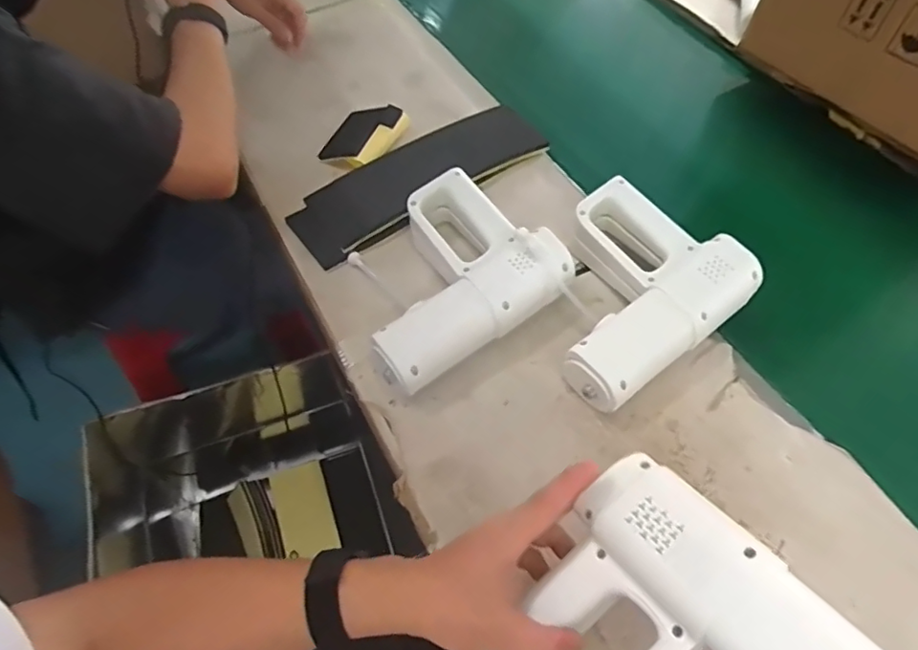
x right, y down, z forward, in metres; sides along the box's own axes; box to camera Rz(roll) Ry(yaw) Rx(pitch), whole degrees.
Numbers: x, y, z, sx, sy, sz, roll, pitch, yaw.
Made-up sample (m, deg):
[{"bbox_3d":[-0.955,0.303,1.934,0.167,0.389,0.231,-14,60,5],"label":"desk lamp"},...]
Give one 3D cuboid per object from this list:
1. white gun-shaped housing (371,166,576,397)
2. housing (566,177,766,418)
[{"bbox_3d":[-0.019,-0.052,0.573,0.210,0.065,0.184,-33,62,-19],"label":"white gun-shaped housing"},{"bbox_3d":[0.157,-0.037,0.565,0.214,0.066,0.184,-33,62,-19],"label":"housing"}]

